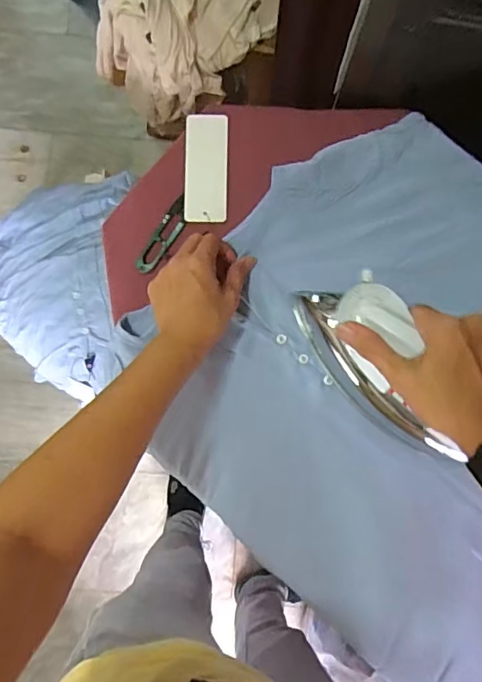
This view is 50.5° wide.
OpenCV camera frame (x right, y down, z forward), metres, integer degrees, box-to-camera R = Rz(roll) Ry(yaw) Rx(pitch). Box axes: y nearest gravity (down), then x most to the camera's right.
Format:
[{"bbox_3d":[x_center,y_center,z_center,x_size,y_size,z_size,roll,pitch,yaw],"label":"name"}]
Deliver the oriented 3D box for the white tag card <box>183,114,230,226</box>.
[{"bbox_3d":[-0.038,-0.189,0.559,0.045,0.004,0.118,1,88,0],"label":"white tag card"}]

